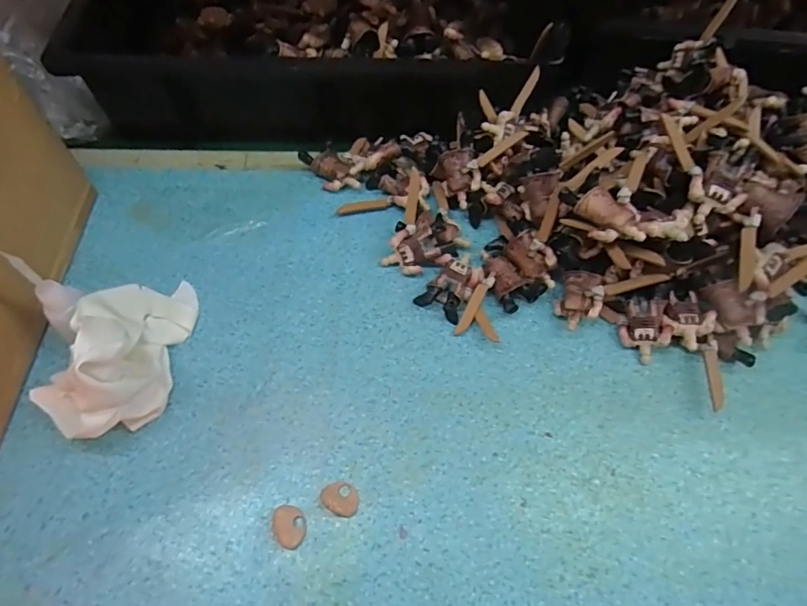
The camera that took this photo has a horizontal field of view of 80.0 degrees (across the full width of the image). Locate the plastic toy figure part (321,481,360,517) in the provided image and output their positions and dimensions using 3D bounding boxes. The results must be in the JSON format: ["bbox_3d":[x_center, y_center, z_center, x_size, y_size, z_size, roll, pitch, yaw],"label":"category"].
[{"bbox_3d":[-0.040,0.124,0.307,0.024,0.007,0.019,23,61,12],"label":"plastic toy figure part"}]

